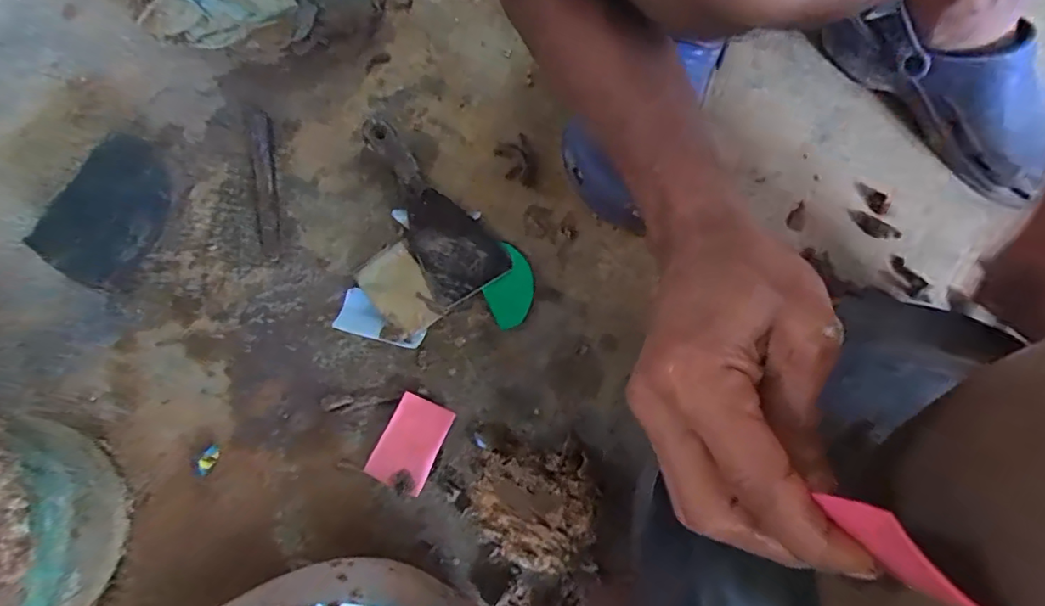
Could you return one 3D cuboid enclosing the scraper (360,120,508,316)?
[{"bbox_3d":[-0.088,-0.087,0.486,0.069,0.026,0.178,-33,77,-10],"label":"scraper"}]

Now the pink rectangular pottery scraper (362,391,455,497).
[{"bbox_3d":[-0.091,0.113,0.437,0.047,0.012,0.071,24,75,6],"label":"pink rectangular pottery scraper"}]

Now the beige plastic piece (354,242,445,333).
[{"bbox_3d":[-0.105,-0.011,0.471,0.050,0.012,0.074,-37,77,-10],"label":"beige plastic piece"}]

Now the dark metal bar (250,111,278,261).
[{"bbox_3d":[-0.238,-0.110,0.500,0.020,0.013,0.146,-10,74,-3],"label":"dark metal bar"}]

